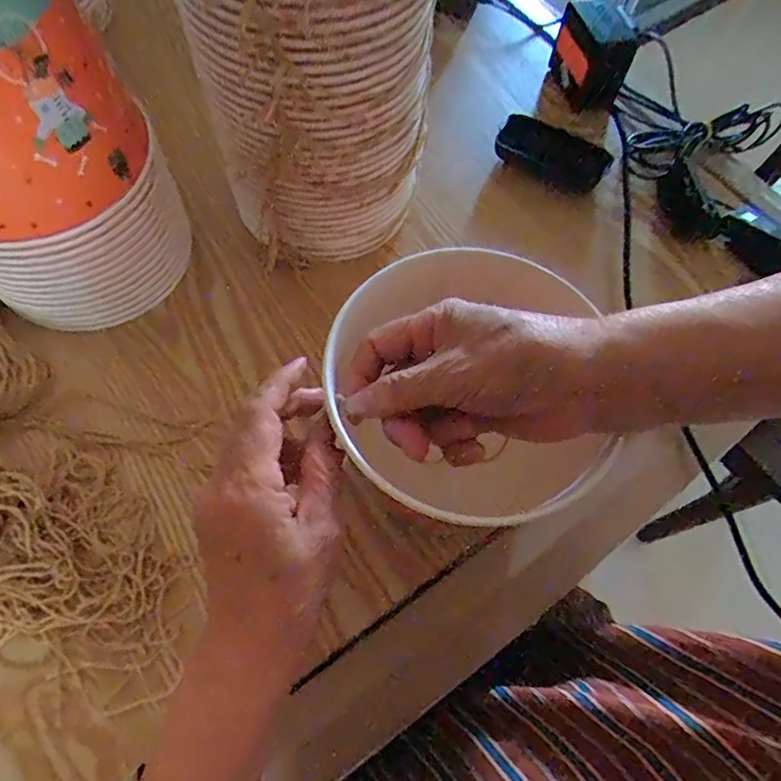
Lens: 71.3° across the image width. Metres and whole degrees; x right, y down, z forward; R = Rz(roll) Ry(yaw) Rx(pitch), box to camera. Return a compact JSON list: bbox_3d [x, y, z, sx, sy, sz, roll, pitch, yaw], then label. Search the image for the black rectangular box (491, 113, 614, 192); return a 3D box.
[{"bbox_3d":[0.158,-0.232,0.534,0.107,0.031,0.047,28,67,9],"label":"black rectangular box"}]

